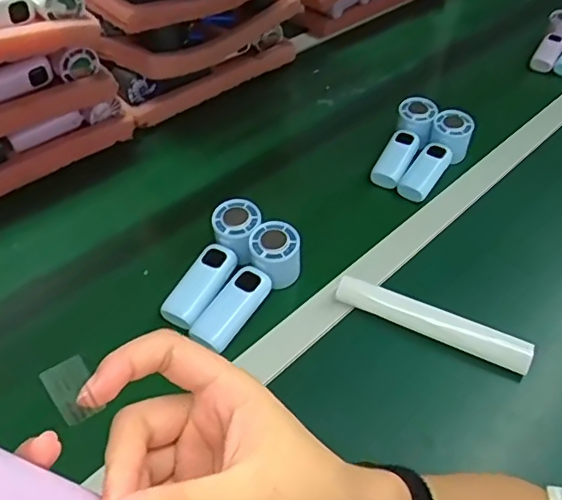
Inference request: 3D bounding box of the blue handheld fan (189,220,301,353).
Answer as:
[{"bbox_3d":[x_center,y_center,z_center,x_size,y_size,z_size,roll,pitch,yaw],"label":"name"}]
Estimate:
[{"bbox_3d":[-0.033,0.040,0.587,0.050,0.047,0.152,27,63,24],"label":"blue handheld fan"}]

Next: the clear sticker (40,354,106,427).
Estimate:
[{"bbox_3d":[-0.079,0.055,0.214,0.016,0.025,0.004,-25,21,-15],"label":"clear sticker"}]

